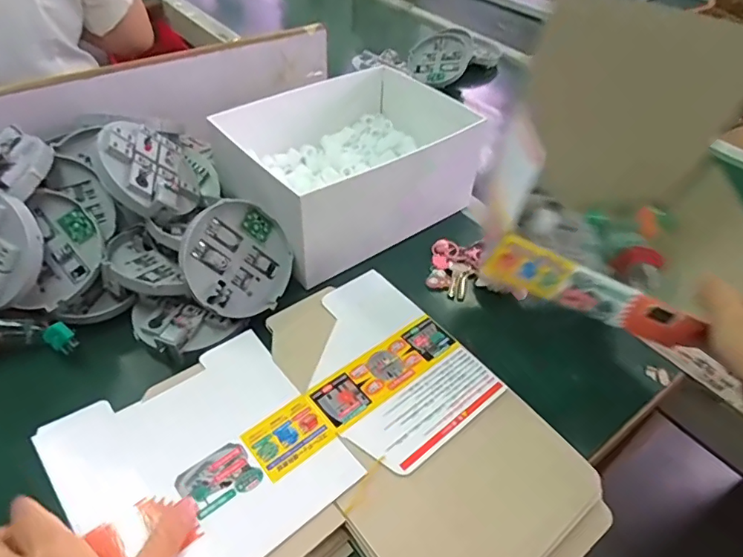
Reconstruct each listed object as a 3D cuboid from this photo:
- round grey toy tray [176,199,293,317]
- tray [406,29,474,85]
[{"bbox_3d":[-0.124,-0.017,0.467,0.105,0.102,0.013,-23,14,-40],"label":"round grey toy tray"},{"bbox_3d":[0.120,-0.388,0.894,0.115,0.014,0.095,-6,77,23],"label":"tray"}]

